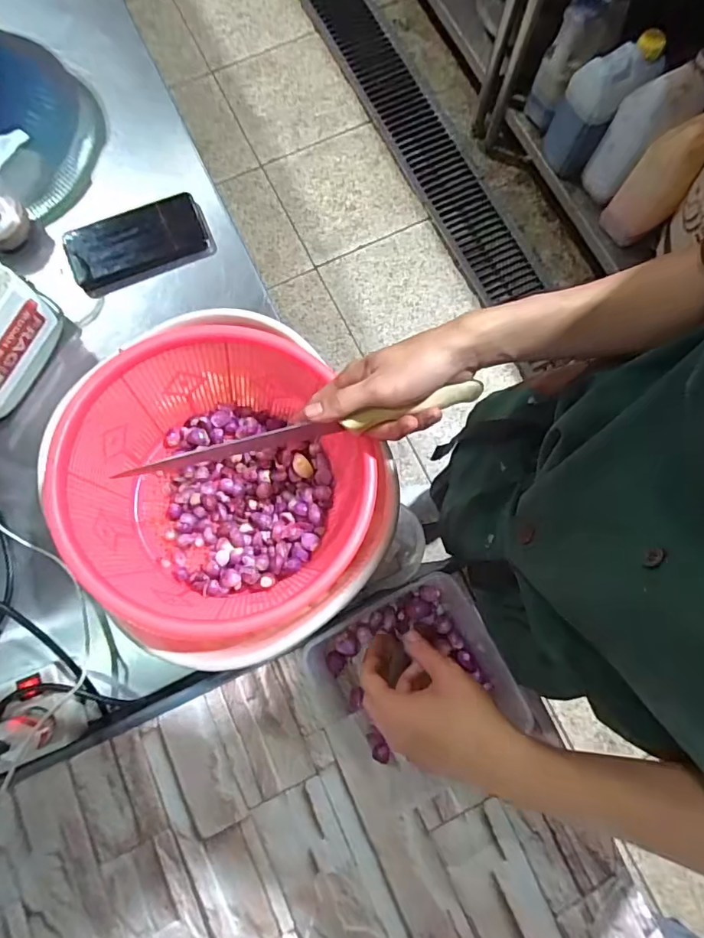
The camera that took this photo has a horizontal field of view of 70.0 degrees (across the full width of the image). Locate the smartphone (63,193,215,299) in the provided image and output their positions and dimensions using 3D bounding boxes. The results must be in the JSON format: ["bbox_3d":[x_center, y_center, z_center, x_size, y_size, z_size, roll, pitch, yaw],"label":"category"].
[{"bbox_3d":[-0.259,-0.275,0.613,0.166,0.009,0.083,-24,93,-9],"label":"smartphone"}]

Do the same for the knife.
[{"bbox_3d":[-0.035,-0.031,0.403,0.295,0.021,0.011,-14,79,-5],"label":"knife"}]

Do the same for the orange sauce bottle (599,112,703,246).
[{"bbox_3d":[0.762,-0.713,1.227,0.132,0.326,0.135,40,80,7],"label":"orange sauce bottle"}]

